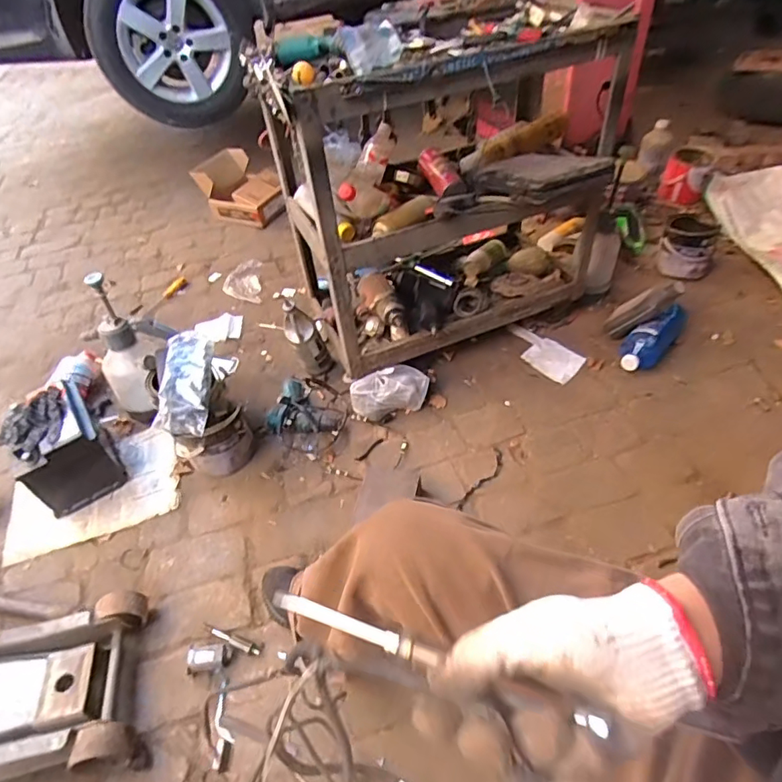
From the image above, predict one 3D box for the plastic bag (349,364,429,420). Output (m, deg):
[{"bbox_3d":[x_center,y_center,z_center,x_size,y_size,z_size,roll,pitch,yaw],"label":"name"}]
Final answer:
[{"bbox_3d":[0.001,0.004,1.254,0.193,0.092,0.083,-19,49,-12],"label":"plastic bag"}]

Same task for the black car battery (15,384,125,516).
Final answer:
[{"bbox_3d":[-0.724,0.130,1.148,0.160,0.178,0.196,-30,53,-21],"label":"black car battery"}]

